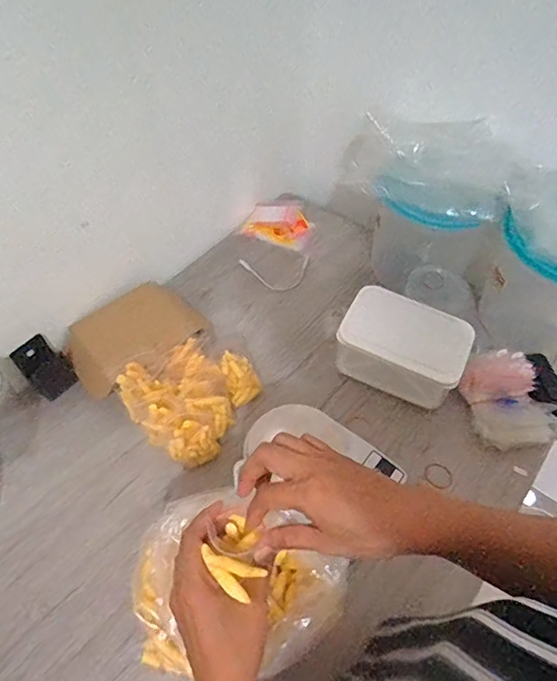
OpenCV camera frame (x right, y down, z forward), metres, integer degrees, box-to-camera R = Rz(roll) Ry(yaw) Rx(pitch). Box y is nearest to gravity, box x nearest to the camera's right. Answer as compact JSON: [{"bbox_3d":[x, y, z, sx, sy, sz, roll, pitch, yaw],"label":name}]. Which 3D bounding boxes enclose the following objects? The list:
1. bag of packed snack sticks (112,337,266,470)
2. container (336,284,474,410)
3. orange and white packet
[{"bbox_3d":[-0.117,0.076,0.720,0.188,0.074,0.167,-33,60,-23],"label":"bag of packed snack sticks"},{"bbox_3d":[0.194,0.009,0.769,0.187,0.095,0.131,22,55,14],"label":"container"},{"bbox_3d":[0.001,-0.242,0.991,0.135,0.048,0.091,21,55,14],"label":"orange and white packet"}]

